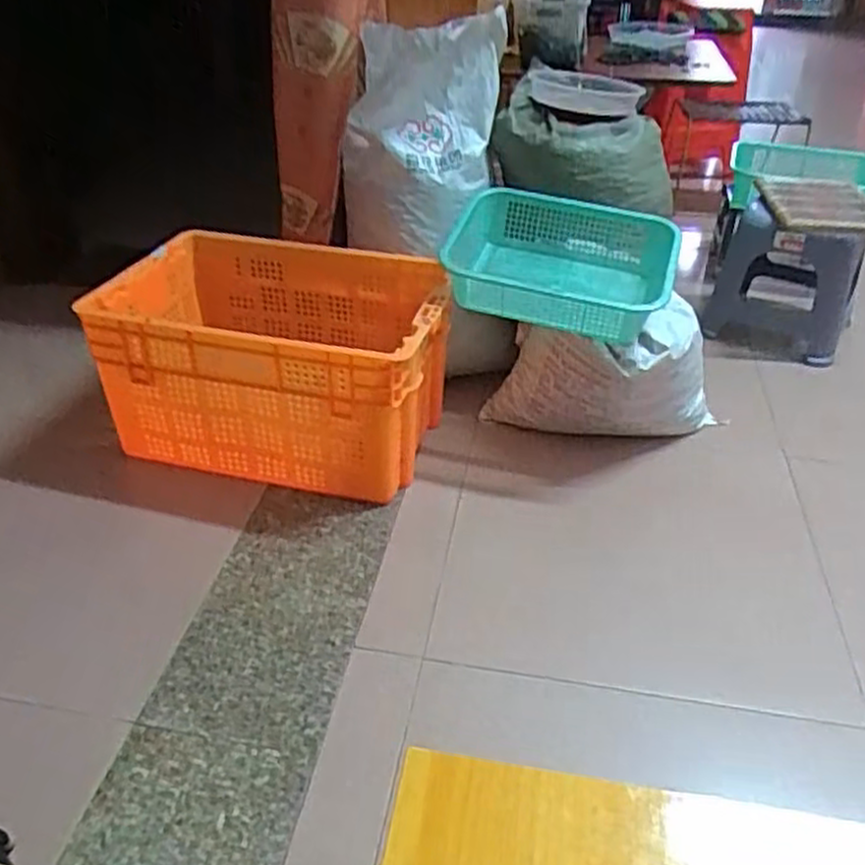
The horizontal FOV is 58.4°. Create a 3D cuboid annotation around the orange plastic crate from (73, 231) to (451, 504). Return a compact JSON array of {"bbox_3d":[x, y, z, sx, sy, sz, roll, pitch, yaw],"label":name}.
[{"bbox_3d":[-0.272,-0.137,1.408,0.573,0.287,0.385,9,36,10],"label":"orange plastic crate"}]

